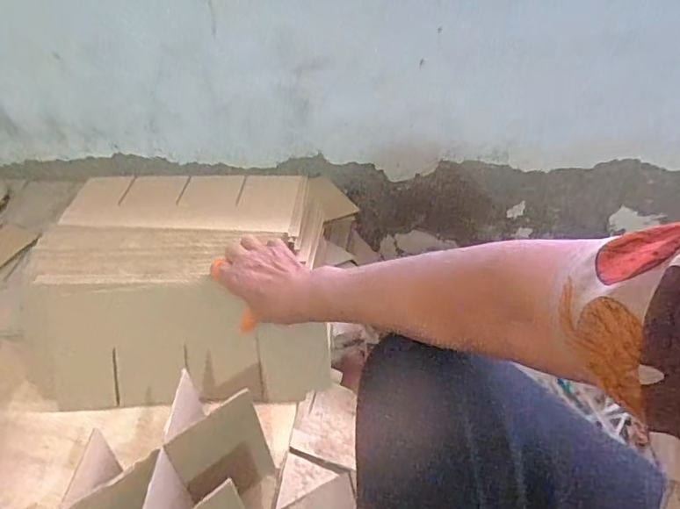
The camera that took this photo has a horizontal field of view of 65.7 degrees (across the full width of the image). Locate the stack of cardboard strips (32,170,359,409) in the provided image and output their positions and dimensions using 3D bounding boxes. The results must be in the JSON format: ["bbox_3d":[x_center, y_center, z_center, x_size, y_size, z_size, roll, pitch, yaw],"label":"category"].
[{"bbox_3d":[-0.177,0.011,0.683,0.364,0.118,0.340,-5,39,-2],"label":"stack of cardboard strips"}]

